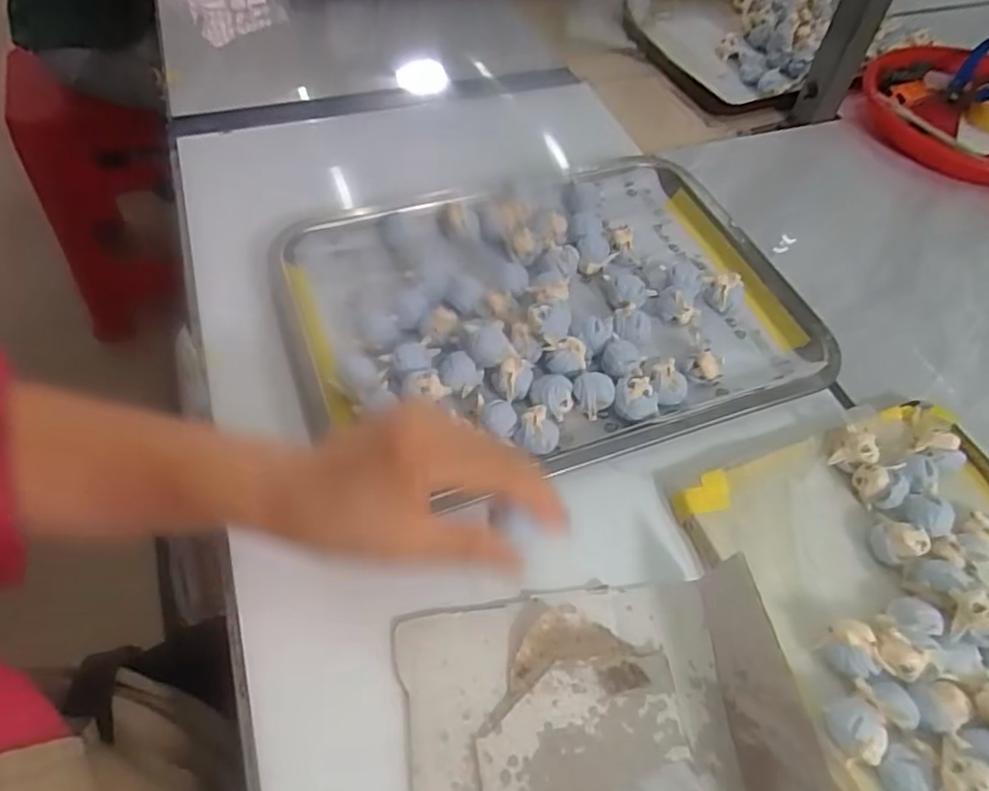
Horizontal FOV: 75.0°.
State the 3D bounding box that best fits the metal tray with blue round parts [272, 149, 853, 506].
[{"bbox_3d":[0.039,-0.070,0.455,0.351,0.033,0.260,-17,58,-16],"label":"metal tray with blue round parts"}]

